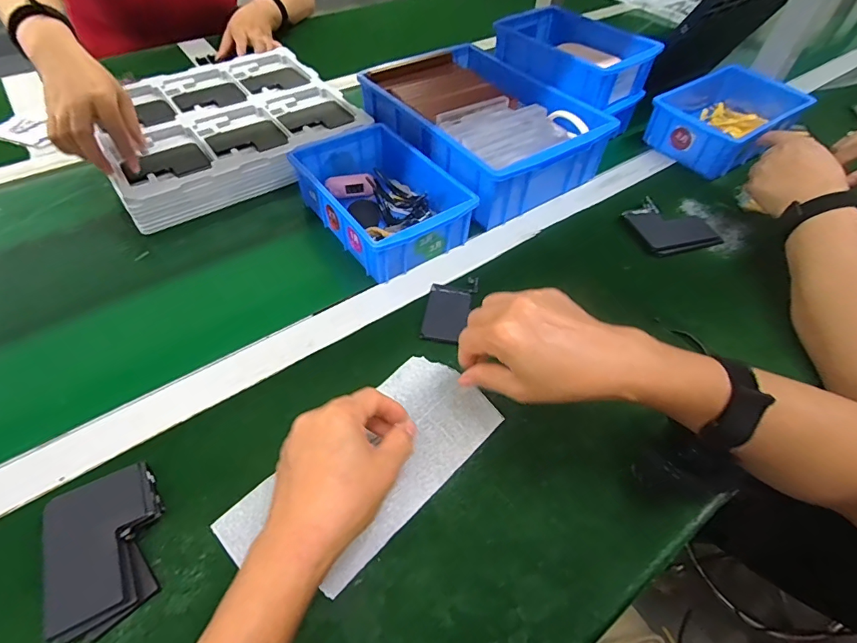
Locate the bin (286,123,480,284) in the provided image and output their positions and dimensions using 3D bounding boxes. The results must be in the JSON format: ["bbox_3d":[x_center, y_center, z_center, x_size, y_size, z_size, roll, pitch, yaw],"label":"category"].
[{"bbox_3d":[-0.057,-0.146,0.523,0.133,0.060,0.200,-30,59,-24],"label":"bin"}]

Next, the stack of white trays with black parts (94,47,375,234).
[{"bbox_3d":[-0.277,-0.271,0.622,0.326,0.041,0.302,-30,60,-24],"label":"stack of white trays with black parts"}]

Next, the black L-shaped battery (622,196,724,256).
[{"bbox_3d":[0.308,-0.123,0.568,0.112,0.009,0.087,-13,54,-13],"label":"black L-shaped battery"}]

